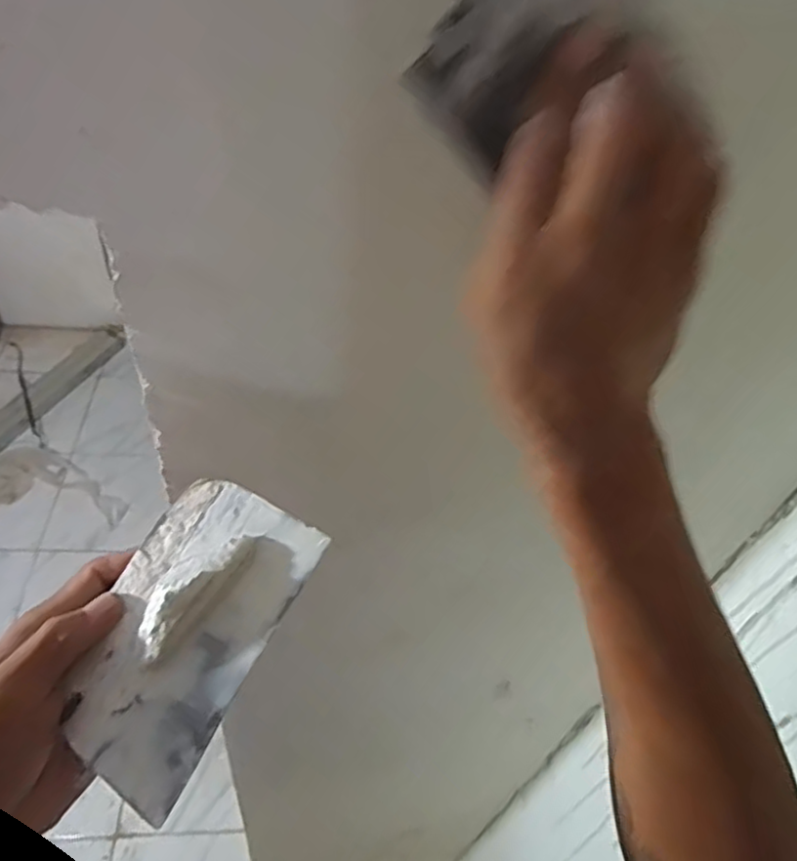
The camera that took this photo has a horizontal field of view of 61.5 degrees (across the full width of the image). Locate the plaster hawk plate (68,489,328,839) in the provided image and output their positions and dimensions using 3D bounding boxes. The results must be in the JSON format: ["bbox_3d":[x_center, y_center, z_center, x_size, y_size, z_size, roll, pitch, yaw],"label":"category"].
[{"bbox_3d":[-0.108,0.092,0.319,0.090,0.022,0.142,24,75,27],"label":"plaster hawk plate"}]

